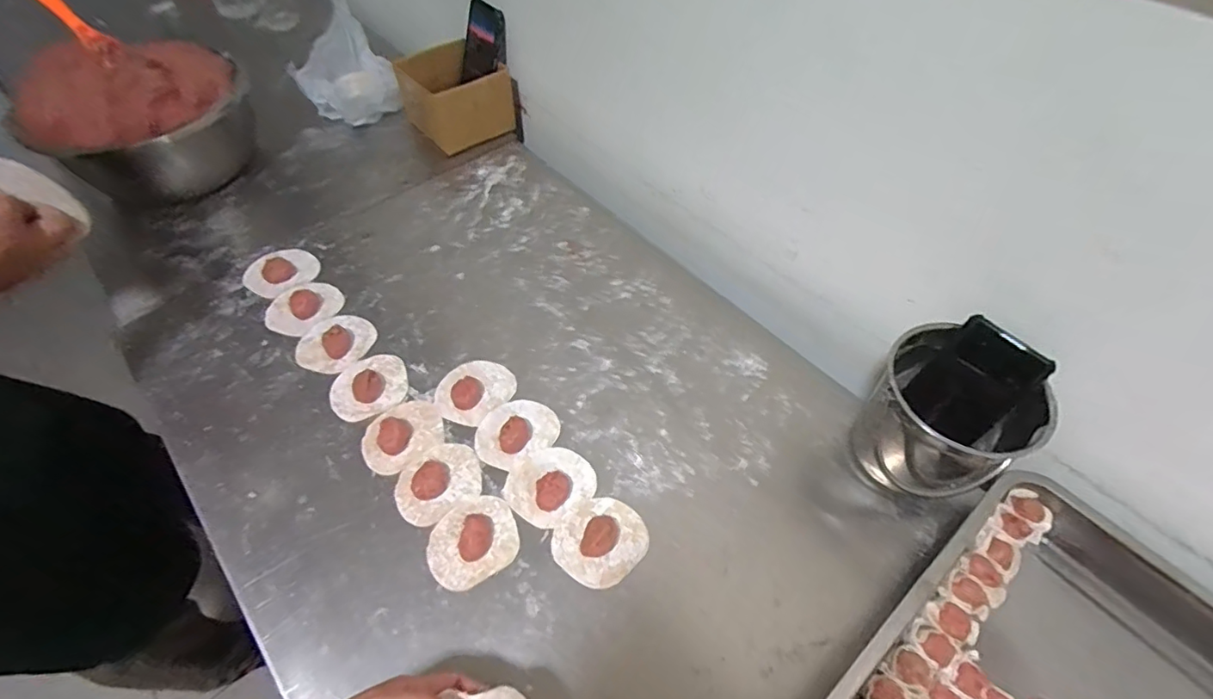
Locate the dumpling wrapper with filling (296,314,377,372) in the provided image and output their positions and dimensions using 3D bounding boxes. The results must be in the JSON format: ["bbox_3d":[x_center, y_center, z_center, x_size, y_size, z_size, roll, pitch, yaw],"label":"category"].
[{"bbox_3d":[-0.329,-0.012,0.667,0.080,0.018,0.087,0,56,-1],"label":"dumpling wrapper with filling"}]

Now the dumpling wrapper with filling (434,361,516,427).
[{"bbox_3d":[-0.152,0.044,0.626,0.071,0.015,0.085,35,63,21],"label":"dumpling wrapper with filling"}]

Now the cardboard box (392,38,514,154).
[{"bbox_3d":[-0.246,-0.404,0.886,0.129,0.116,0.143,-38,65,-23],"label":"cardboard box"}]

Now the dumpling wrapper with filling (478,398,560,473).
[{"bbox_3d":[-0.100,0.083,0.594,0.088,0.022,0.073,-28,61,-18],"label":"dumpling wrapper with filling"}]

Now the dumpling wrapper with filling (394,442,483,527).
[{"bbox_3d":[-0.175,0.132,0.563,0.088,0.020,0.073,-34,63,-21],"label":"dumpling wrapper with filling"}]

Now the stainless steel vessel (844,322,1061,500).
[{"bbox_3d":[0.324,0.069,0.533,0.143,0.131,0.115,21,59,13],"label":"stainless steel vessel"}]

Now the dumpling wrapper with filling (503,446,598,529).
[{"bbox_3d":[-0.058,0.134,0.558,0.085,0.018,0.075,-33,63,-21],"label":"dumpling wrapper with filling"}]

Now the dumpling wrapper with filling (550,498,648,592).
[{"bbox_3d":[-0.005,0.179,0.518,0.083,0.024,0.074,-36,64,-22],"label":"dumpling wrapper with filling"}]

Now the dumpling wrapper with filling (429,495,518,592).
[{"bbox_3d":[-0.129,0.179,0.521,0.085,0.030,0.075,-28,61,-18],"label":"dumpling wrapper with filling"}]

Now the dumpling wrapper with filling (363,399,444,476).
[{"bbox_3d":[-0.223,0.090,0.593,0.086,0.020,0.072,-38,65,-23],"label":"dumpling wrapper with filling"}]

